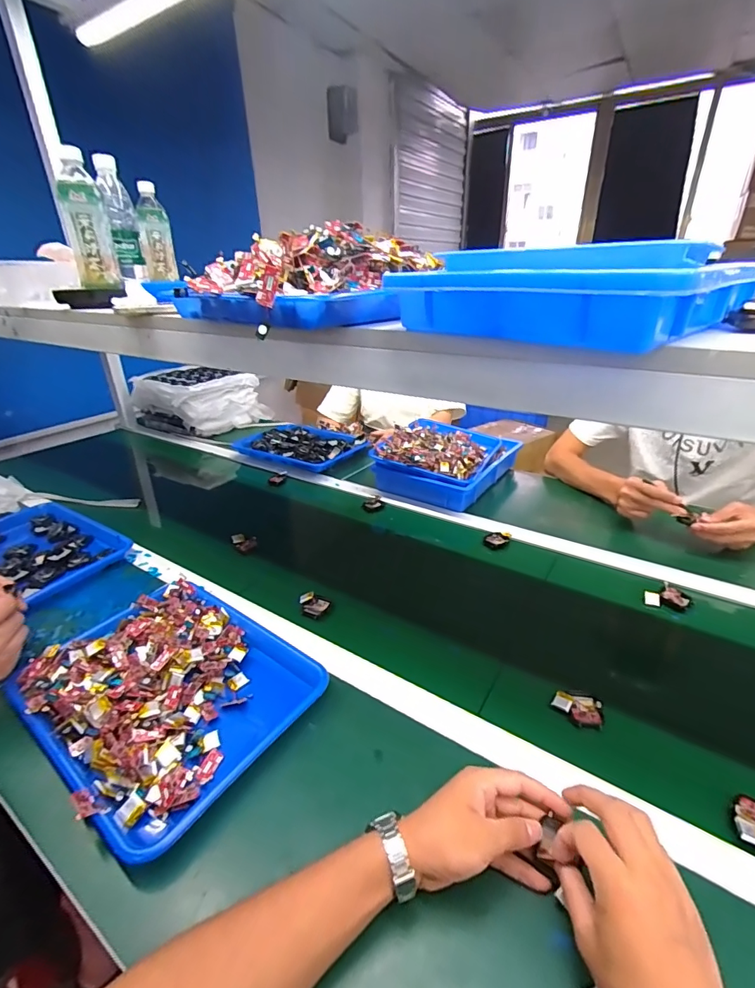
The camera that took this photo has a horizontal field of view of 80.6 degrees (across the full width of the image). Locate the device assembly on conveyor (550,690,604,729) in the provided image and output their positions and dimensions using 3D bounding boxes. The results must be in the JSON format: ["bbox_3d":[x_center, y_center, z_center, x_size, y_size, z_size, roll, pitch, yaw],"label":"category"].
[{"bbox_3d":[0.234,0.248,0.521,0.053,0.010,0.042,9,28,21],"label":"device assembly on conveyor"}]

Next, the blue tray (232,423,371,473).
[{"bbox_3d":[-0.218,-0.144,1.262,0.356,0.035,0.237,13,30,27],"label":"blue tray"}]

